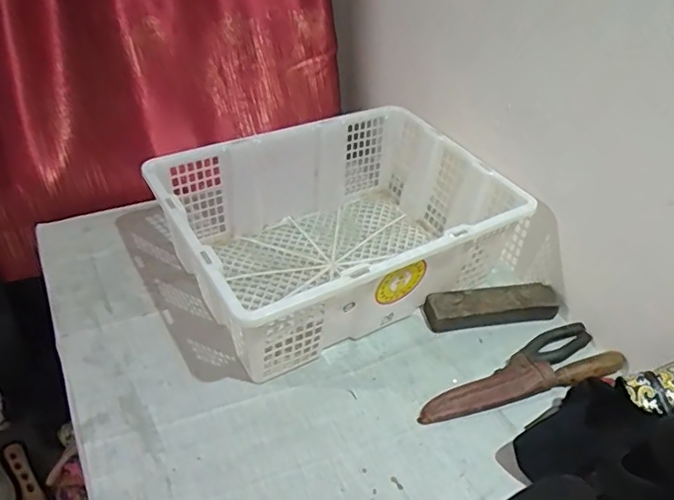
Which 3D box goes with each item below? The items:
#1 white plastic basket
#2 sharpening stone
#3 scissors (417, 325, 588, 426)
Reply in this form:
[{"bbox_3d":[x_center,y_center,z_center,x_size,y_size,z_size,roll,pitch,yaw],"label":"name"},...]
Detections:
[{"bbox_3d":[0.010,-0.037,0.866,0.504,0.166,0.347,-21,47,-27],"label":"white plastic basket"},{"bbox_3d":[0.233,0.082,0.847,0.202,0.028,0.058,-4,41,-9],"label":"sharpening stone"},{"bbox_3d":[0.244,0.171,0.762,0.296,0.019,0.065,-22,47,-28],"label":"scissors"}]

